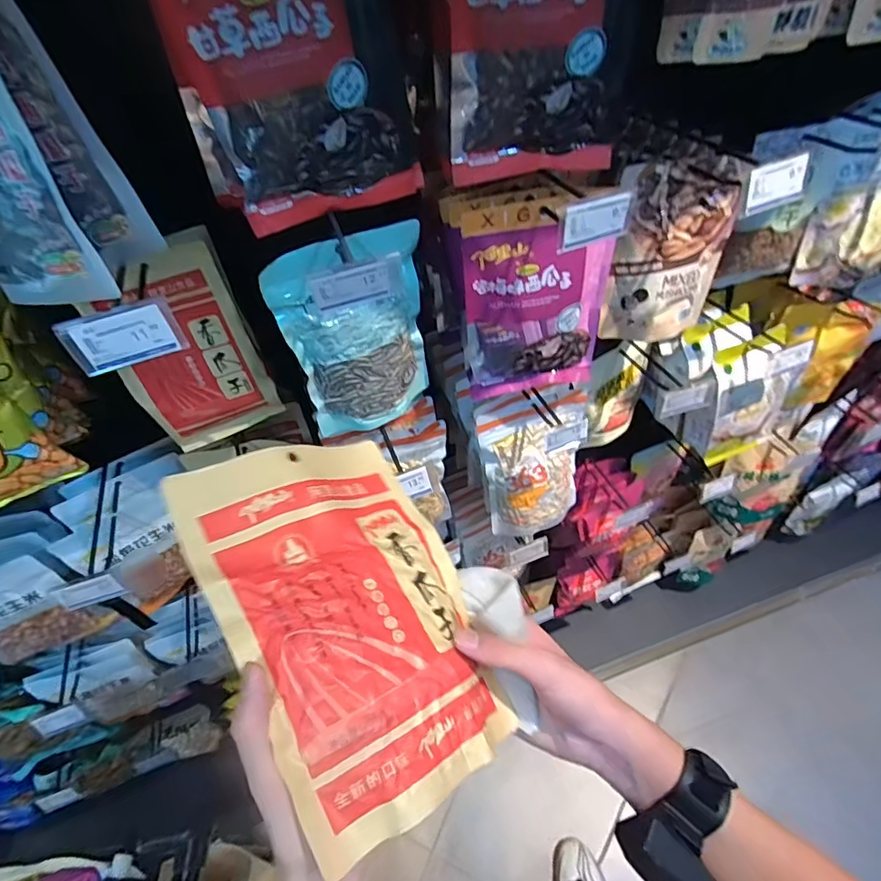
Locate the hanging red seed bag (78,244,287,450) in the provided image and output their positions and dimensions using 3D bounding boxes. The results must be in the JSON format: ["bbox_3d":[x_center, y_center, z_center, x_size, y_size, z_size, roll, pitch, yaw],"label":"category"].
[{"bbox_3d":[-0.289,-0.091,0.600,0.140,0.237,0.038,-22,51,-14],"label":"hanging red seed bag"}]

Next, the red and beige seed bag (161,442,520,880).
[{"bbox_3d":[-0.056,0.110,0.363,0.175,0.027,0.250,-15,61,-43],"label":"red and beige seed bag"}]

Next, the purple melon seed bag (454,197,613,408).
[{"bbox_3d":[0.119,-0.160,0.624,0.172,0.233,0.037,-9,49,-2],"label":"purple melon seed bag"}]

